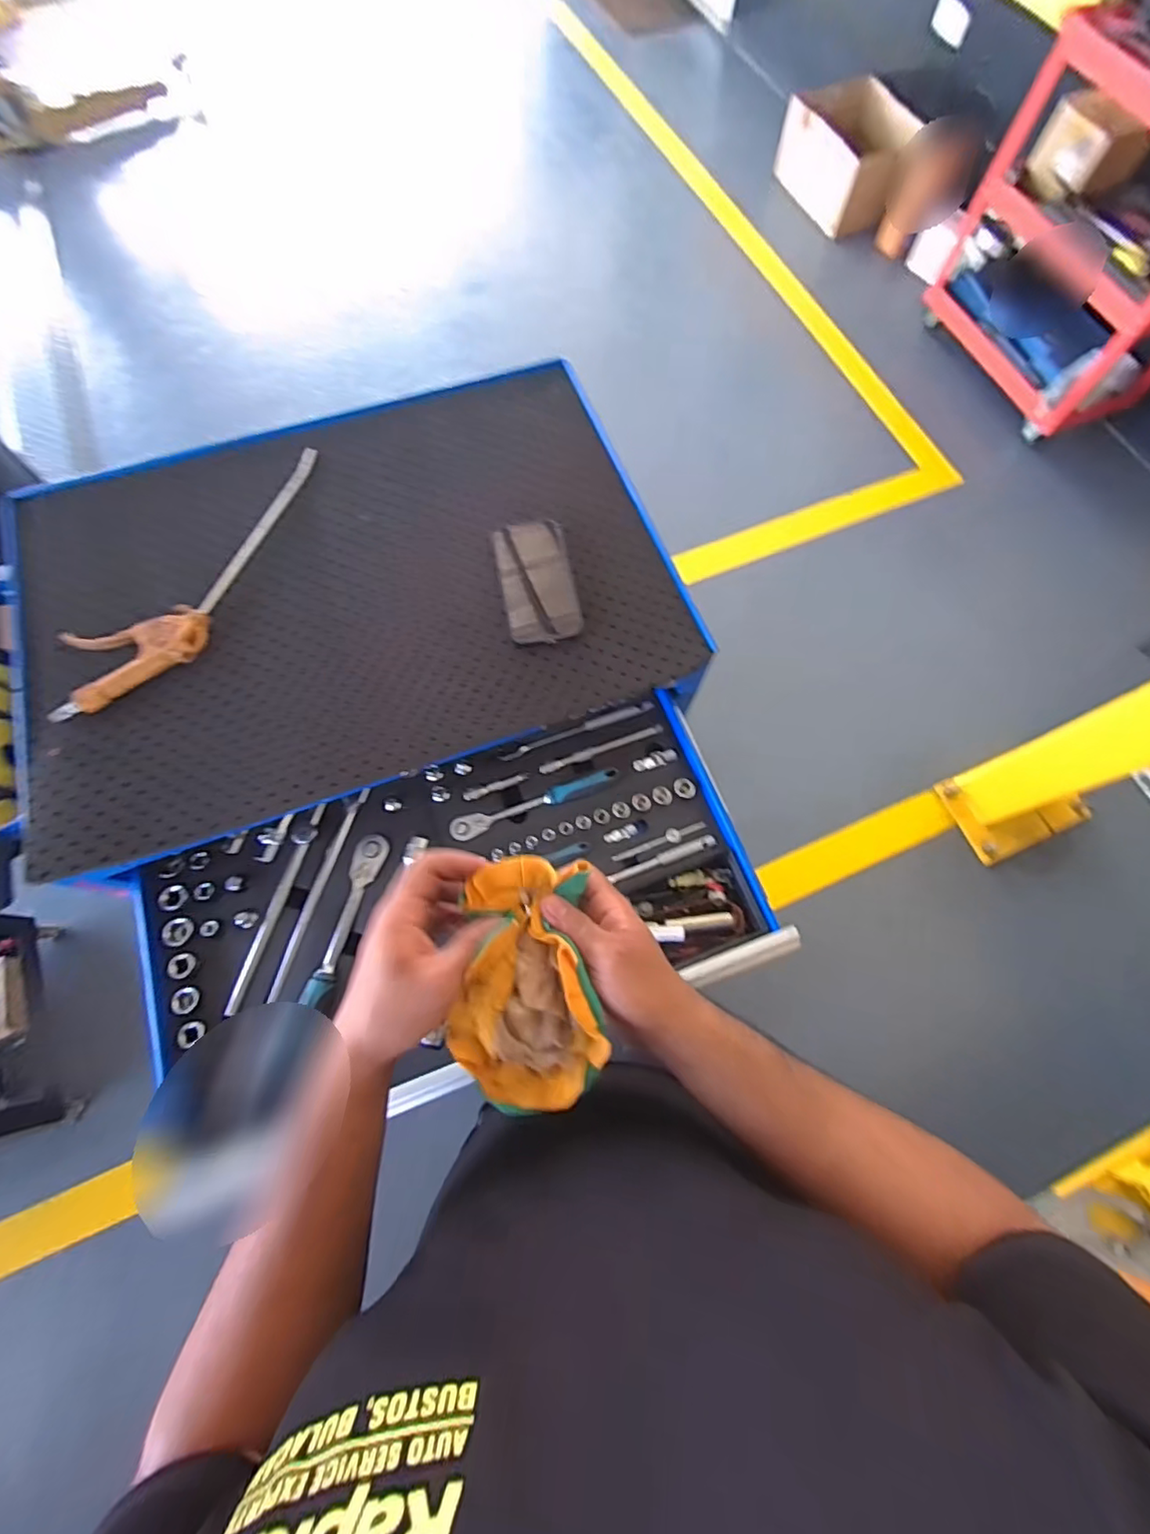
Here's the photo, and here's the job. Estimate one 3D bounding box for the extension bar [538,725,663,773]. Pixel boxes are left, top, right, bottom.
[{"bbox_3d":[0.031,-0.021,0.666,0.147,0.011,0.013,-21,71,-8],"label":"extension bar"}]

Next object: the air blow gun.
[{"bbox_3d":[-0.389,-0.198,0.628,0.111,0.018,0.382,35,73,13],"label":"air blow gun"}]

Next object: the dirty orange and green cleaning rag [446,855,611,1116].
[{"bbox_3d":[-0.034,0.144,0.395,0.096,0.035,0.157,-8,69,-3],"label":"dirty orange and green cleaning rag"}]

